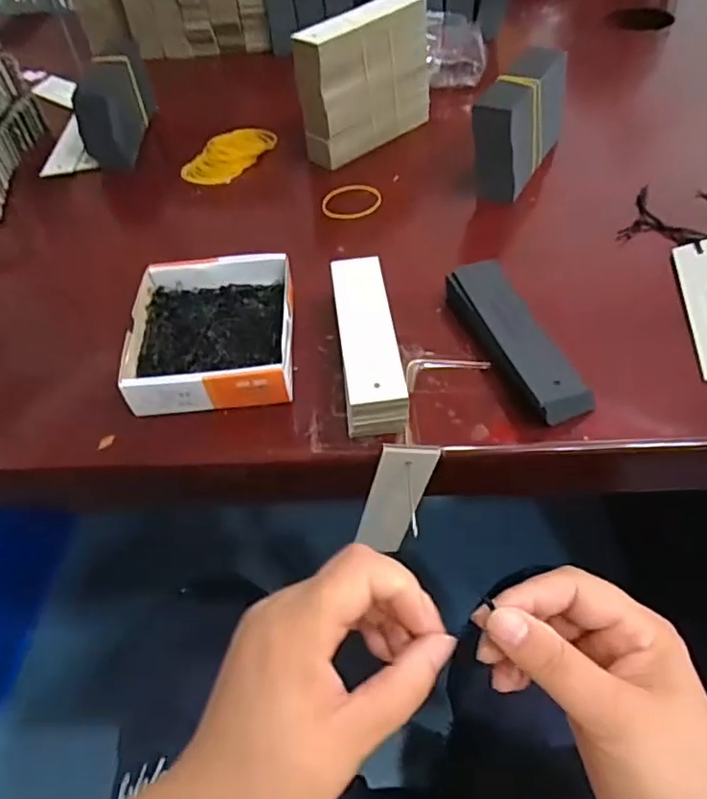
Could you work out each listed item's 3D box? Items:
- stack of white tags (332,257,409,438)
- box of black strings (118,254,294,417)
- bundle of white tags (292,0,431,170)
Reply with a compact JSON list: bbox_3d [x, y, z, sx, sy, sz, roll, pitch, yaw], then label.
[{"bbox_3d":[0.008,-0.037,0.376,0.034,0.031,0.126,-6,50,-1],"label":"stack of white tags"},{"bbox_3d":[-0.089,-0.042,0.389,0.100,0.033,0.118,-5,50,0],"label":"box of black strings"},{"bbox_3d":[0.012,-0.284,0.533,0.040,0.102,0.131,35,60,28],"label":"bundle of white tags"}]

